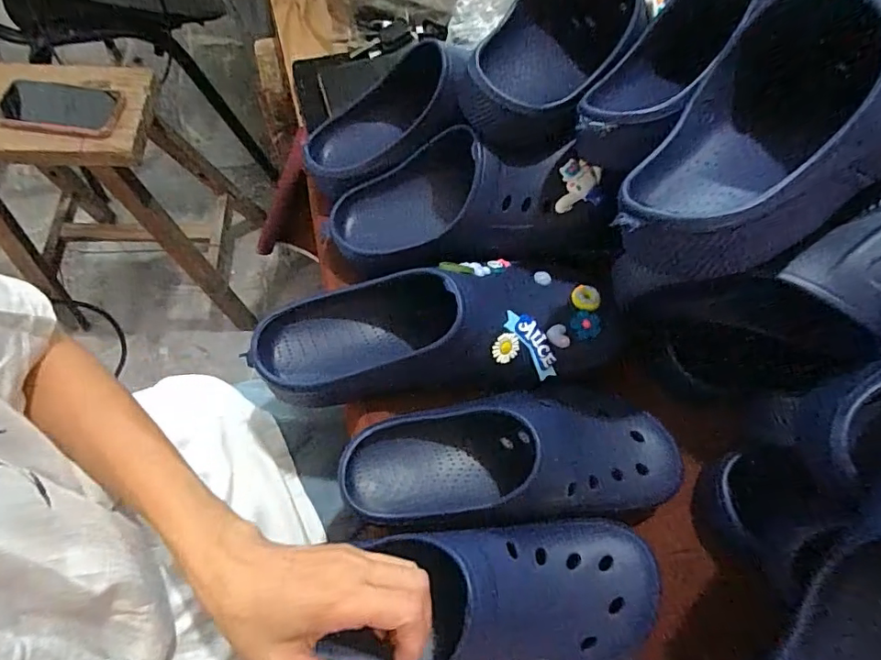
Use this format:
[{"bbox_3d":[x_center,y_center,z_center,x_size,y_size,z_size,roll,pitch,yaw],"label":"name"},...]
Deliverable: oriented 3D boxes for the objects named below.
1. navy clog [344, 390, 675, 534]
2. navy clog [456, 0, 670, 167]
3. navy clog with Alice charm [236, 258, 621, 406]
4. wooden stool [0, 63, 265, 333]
[{"bbox_3d":[0.053,0.093,0.390,0.255,0.078,0.099,-1,68,-2],"label":"navy clog"},{"bbox_3d":[0.121,-0.245,0.428,0.094,0.093,0.246,41,73,14],"label":"navy clog"},{"bbox_3d":[-0.003,-0.001,0.412,0.294,0.091,0.112,-11,69,-6],"label":"navy clog with Alice charm"},{"bbox_3d":[-0.616,-0.235,0.979,0.373,0.513,0.305,-3,68,-3],"label":"wooden stool"}]

